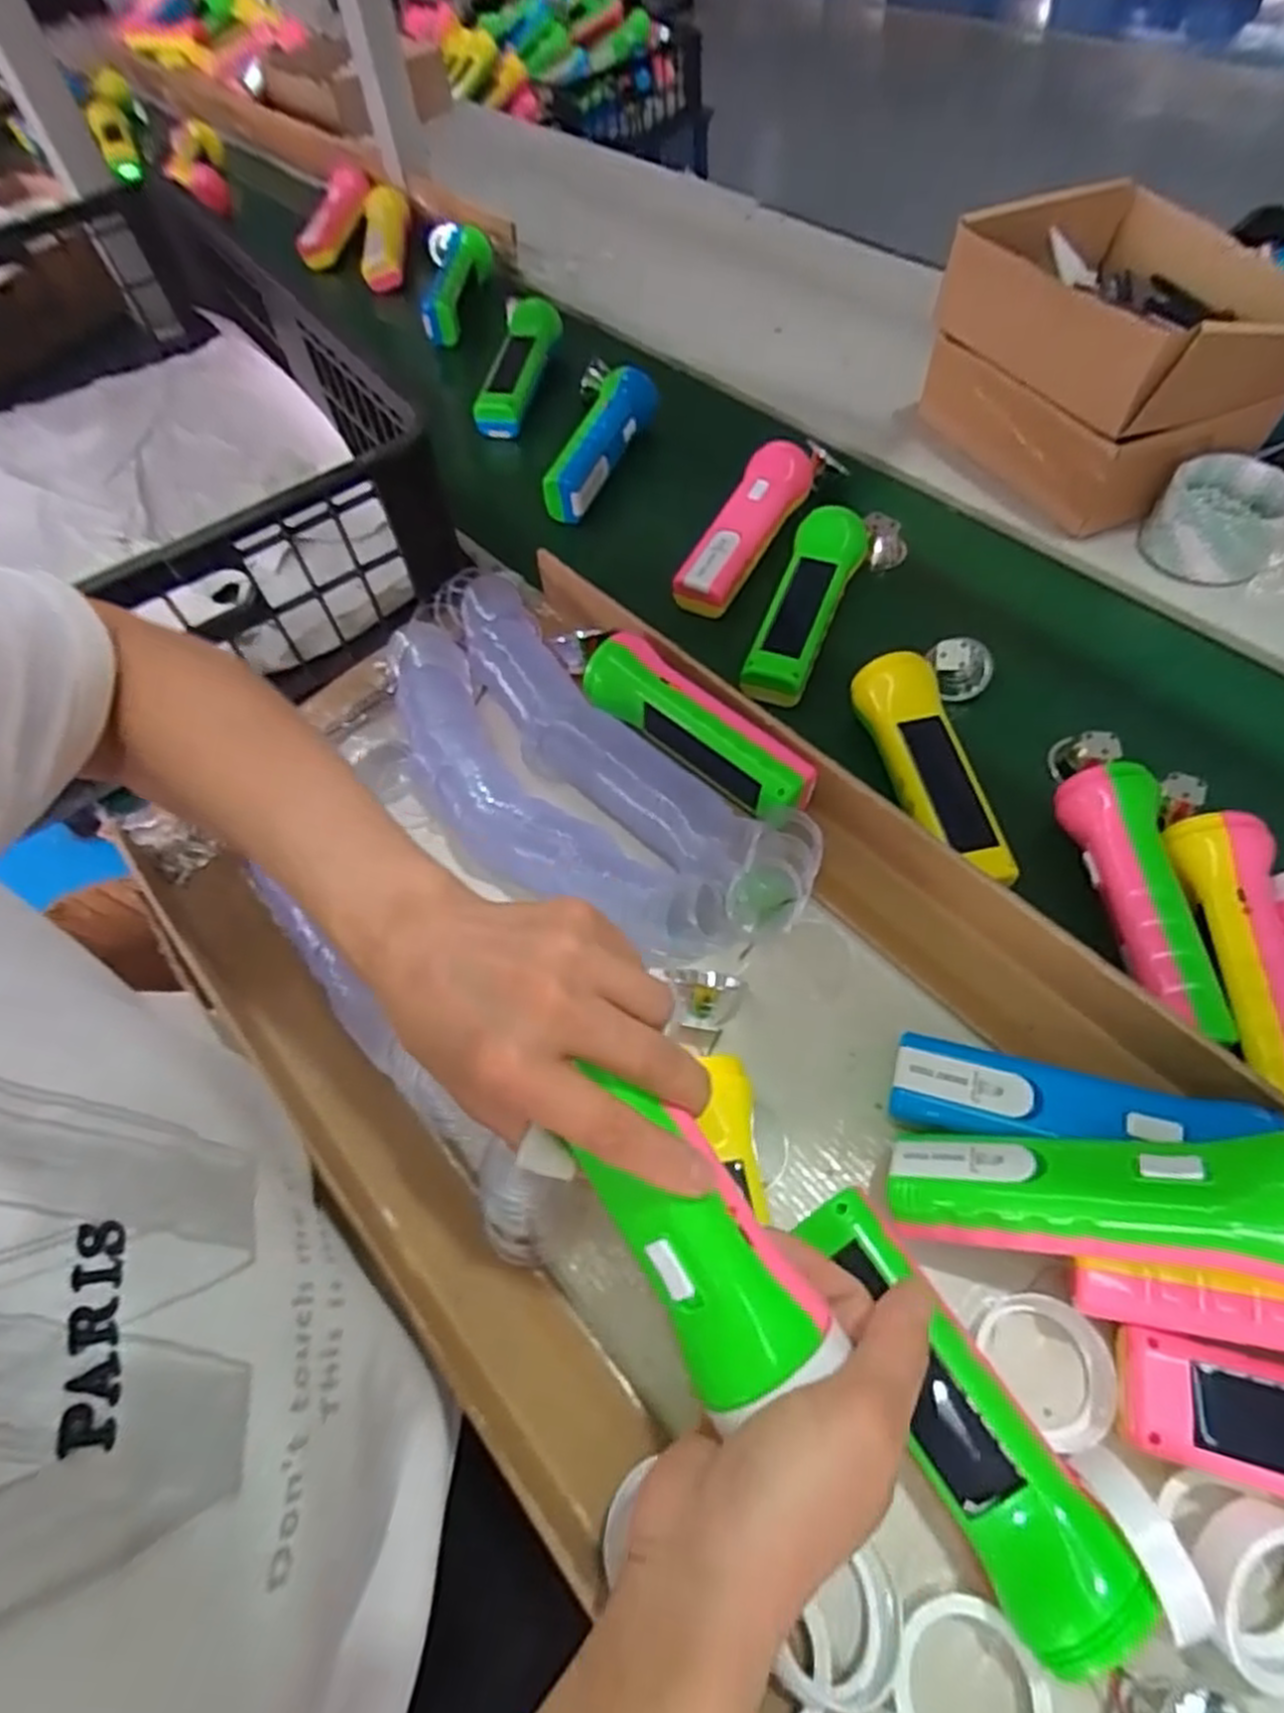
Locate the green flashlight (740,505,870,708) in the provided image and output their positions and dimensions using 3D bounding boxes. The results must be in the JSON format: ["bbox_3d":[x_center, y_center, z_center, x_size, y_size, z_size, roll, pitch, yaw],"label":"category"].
[{"bbox_3d":[0.112,-0.176,0.544,0.046,0.040,0.163,19,62,16],"label":"green flashlight"}]

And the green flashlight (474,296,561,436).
[{"bbox_3d":[-0.118,-0.474,0.757,0.053,0.041,0.170,4,59,8],"label":"green flashlight"}]

